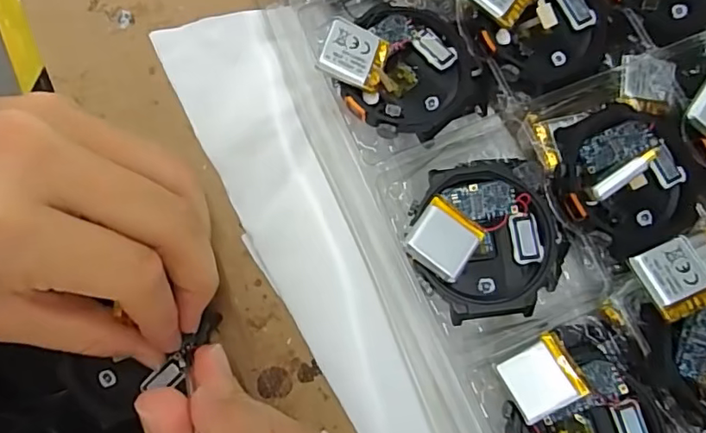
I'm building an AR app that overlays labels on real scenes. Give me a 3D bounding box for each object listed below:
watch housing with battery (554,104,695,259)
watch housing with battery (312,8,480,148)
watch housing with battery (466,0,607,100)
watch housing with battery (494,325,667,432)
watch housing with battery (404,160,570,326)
[{"bbox_3d":[0.100,-0.016,0.192,0.049,0.032,0.051,1,77,-2],"label":"watch housing with battery"},{"bbox_3d":[0.019,-0.055,0.206,0.053,0.012,0.051,4,78,-18],"label":"watch housing with battery"},{"bbox_3d":[0.072,-0.076,0.212,0.051,0.019,0.051,1,77,-2],"label":"watch housing with battery"},{"bbox_3d":[0.073,0.066,0.177,0.046,0.013,0.055,-24,87,-5],"label":"watch housing with battery"},{"bbox_3d":[0.045,0.008,0.190,0.055,0.012,0.051,-5,82,-14],"label":"watch housing with battery"}]

